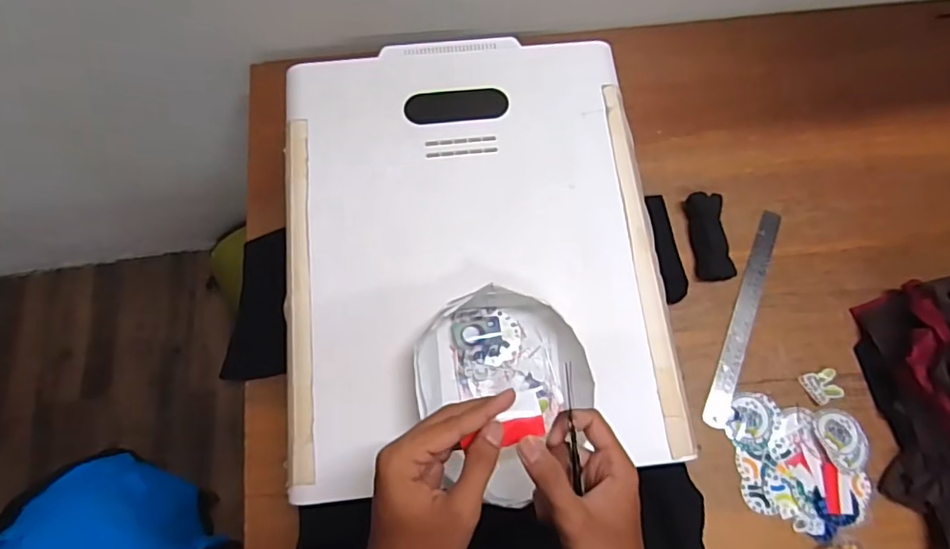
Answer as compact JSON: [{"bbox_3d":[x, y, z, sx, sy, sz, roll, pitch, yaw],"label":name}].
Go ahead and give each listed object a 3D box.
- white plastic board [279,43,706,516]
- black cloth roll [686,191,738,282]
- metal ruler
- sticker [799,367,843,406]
[{"bbox_3d":[-0.005,-0.045,0.612,0.399,0.028,0.494,-5,72,-3],"label":"white plastic board"},{"bbox_3d":[0.328,-0.053,0.781,0.047,0.022,0.123,-4,71,-3],"label":"black cloth roll"},{"bbox_3d":[0.365,0.052,0.762,0.028,0.006,0.315,20,74,11],"label":"metal ruler"},{"bbox_3d":[0.451,0.146,0.729,0.048,0.007,0.041,-14,72,-6],"label":"sticker"}]

